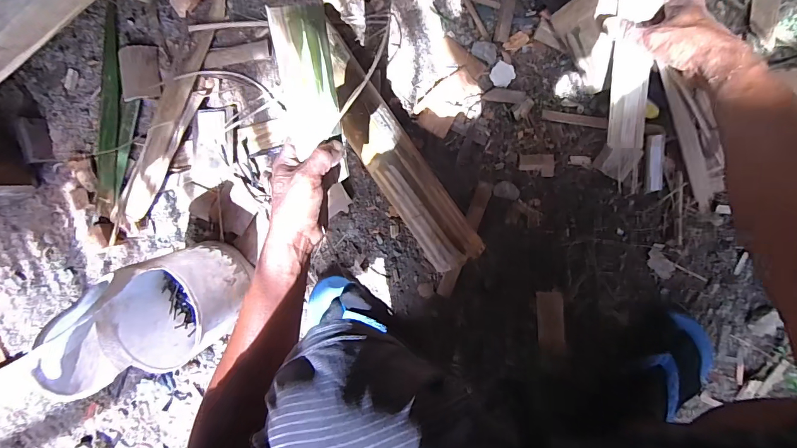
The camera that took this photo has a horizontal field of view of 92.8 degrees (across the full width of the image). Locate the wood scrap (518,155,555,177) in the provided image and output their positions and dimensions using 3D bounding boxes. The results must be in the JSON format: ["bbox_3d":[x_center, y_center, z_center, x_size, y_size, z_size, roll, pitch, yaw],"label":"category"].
[{"bbox_3d":[0.196,-0.084,0.536,0.048,0.010,0.030,6,97,9],"label":"wood scrap"}]

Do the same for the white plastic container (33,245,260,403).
[{"bbox_3d":[-0.328,0.127,0.505,0.163,0.222,0.136,-30,91,11],"label":"white plastic container"}]

